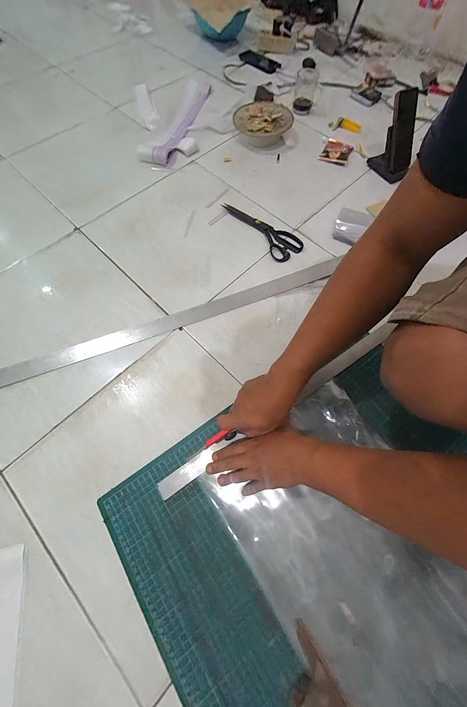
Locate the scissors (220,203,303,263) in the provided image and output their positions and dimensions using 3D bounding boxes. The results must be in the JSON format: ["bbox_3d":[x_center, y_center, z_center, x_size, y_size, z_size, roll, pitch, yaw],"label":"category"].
[{"bbox_3d":[0.080,-0.331,0.612,0.094,0.012,0.231,-36,73,-14],"label":"scissors"}]

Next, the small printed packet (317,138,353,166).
[{"bbox_3d":[0.319,-0.624,0.729,0.082,0.017,0.111,25,70,9],"label":"small printed packet"}]

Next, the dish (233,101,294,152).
[{"bbox_3d":[0.090,-0.724,0.747,0.169,0.049,0.165,0,68,-1],"label":"dish"}]

